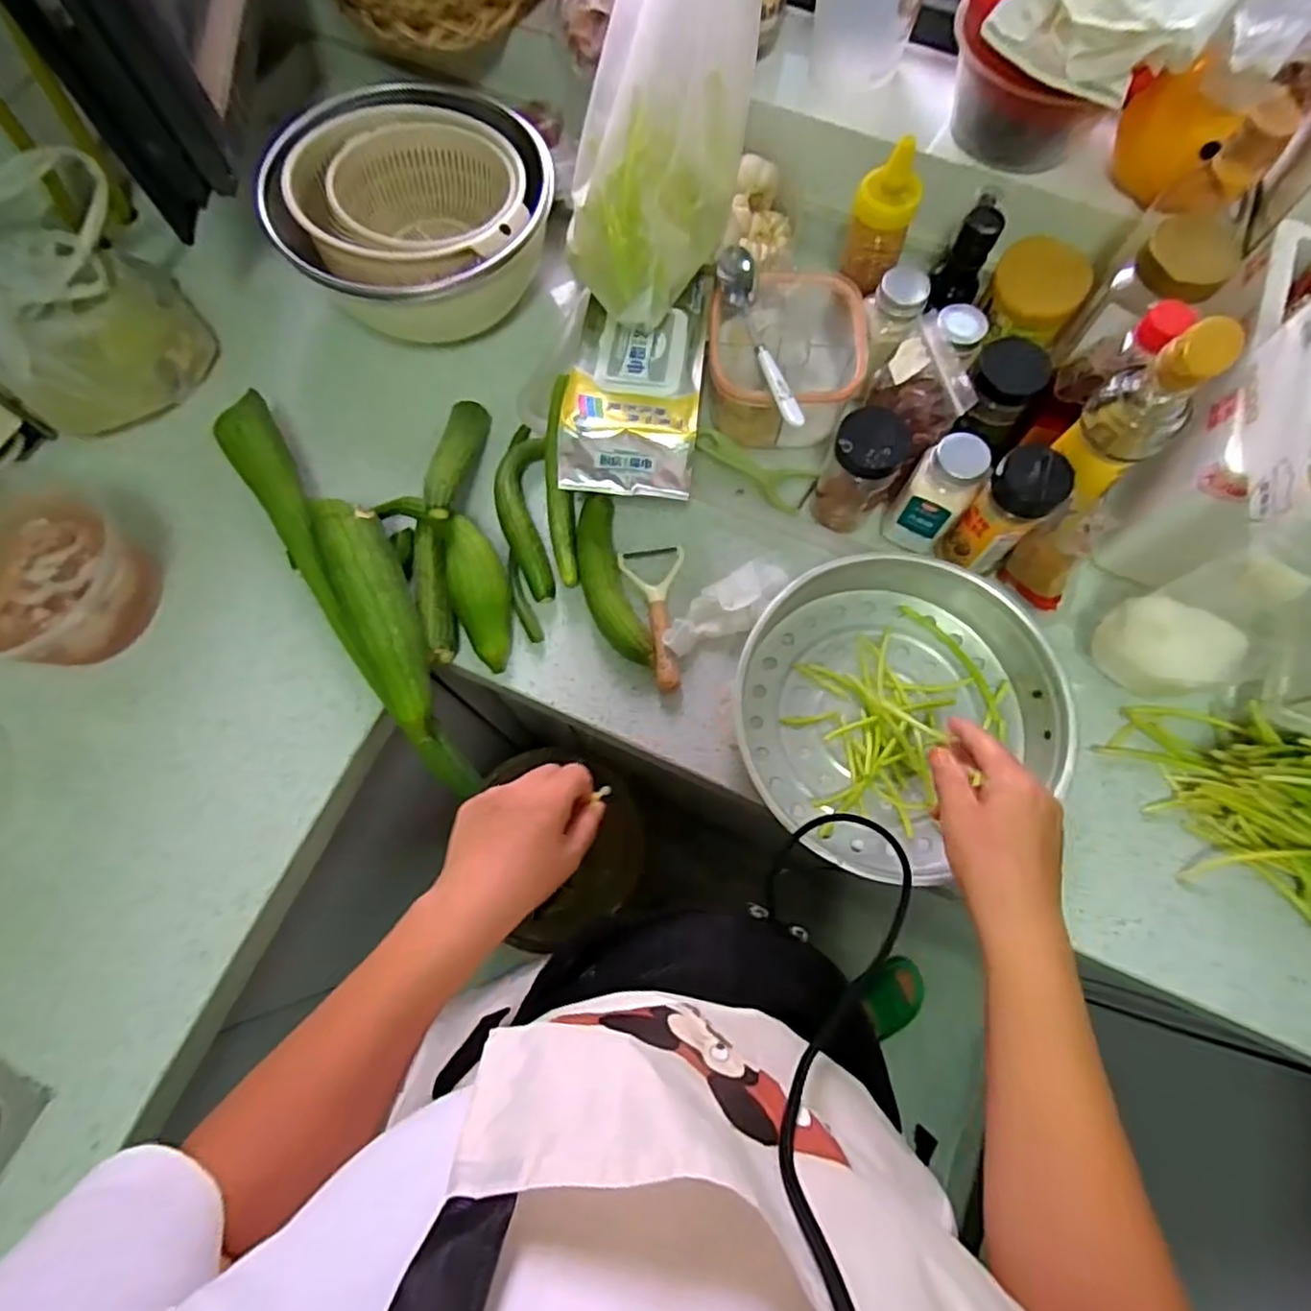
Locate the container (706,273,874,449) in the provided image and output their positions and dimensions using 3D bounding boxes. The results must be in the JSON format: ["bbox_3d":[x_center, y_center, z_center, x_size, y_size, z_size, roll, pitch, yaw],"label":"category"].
[{"bbox_3d":[0.118,-0.274,0.642,0.136,0.083,0.140,0,76,1],"label":"container"}]

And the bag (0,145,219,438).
[{"bbox_3d":[-0.537,-0.322,0.620,0.126,0.183,0.193,42,76,14],"label":"bag"}]

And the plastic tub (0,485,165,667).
[{"bbox_3d":[-0.516,-0.067,0.593,0.122,0.070,0.160,17,72,7],"label":"plastic tub"}]

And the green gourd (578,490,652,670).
[{"bbox_3d":[-0.041,-0.066,0.611,0.047,0.033,0.166,-16,71,-5],"label":"green gourd"}]

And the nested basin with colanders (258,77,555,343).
[{"bbox_3d":[-0.220,-0.412,0.647,0.253,0.108,0.214,-31,76,-9],"label":"nested basin with colanders"}]

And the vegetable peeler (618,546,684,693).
[{"bbox_3d":[-0.003,-0.038,0.603,0.057,0.021,0.141,-1,73,-1],"label":"vegetable peeler"}]

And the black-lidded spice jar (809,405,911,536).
[{"bbox_3d":[0.174,-0.157,0.585,0.058,0.107,0.050,27,75,8],"label":"black-lidded spice jar"}]

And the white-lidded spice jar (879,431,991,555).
[{"bbox_3d":[0.238,-0.135,0.583,0.050,0.114,0.049,0,73,0],"label":"white-lidded spice jar"}]

